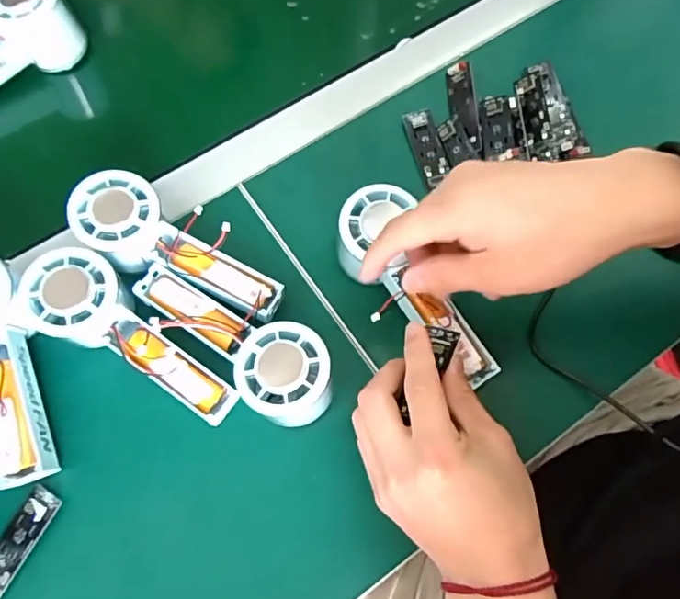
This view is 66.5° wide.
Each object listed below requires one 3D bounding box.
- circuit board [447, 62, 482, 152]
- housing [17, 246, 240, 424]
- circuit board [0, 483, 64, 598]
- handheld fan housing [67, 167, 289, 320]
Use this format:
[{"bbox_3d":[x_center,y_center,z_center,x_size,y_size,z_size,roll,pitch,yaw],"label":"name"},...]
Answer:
[{"bbox_3d":[0.104,-0.164,0.435,0.020,0.010,0.087,-2,70,-2],"label":"circuit board"},{"bbox_3d":[-0.132,0.025,0.349,0.151,0.069,0.056,27,71,8],"label":"housing"},{"bbox_3d":[-0.210,0.164,0.324,0.023,0.006,0.093,27,71,8],"label":"circuit board"},{"bbox_3d":[-0.112,-0.033,0.366,0.154,0.051,0.055,29,71,-4],"label":"handheld fan housing"}]

